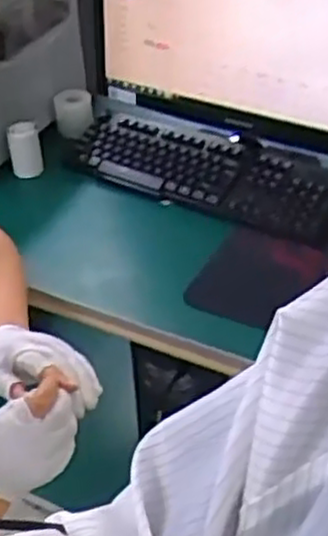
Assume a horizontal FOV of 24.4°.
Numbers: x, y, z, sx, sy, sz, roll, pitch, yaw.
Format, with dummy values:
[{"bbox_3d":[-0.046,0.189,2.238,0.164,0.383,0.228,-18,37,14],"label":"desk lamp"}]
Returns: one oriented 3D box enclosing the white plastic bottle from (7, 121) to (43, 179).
[{"bbox_3d":[-0.224,-0.192,1.224,0.051,0.077,0.045,-11,41,-10],"label":"white plastic bottle"}]

